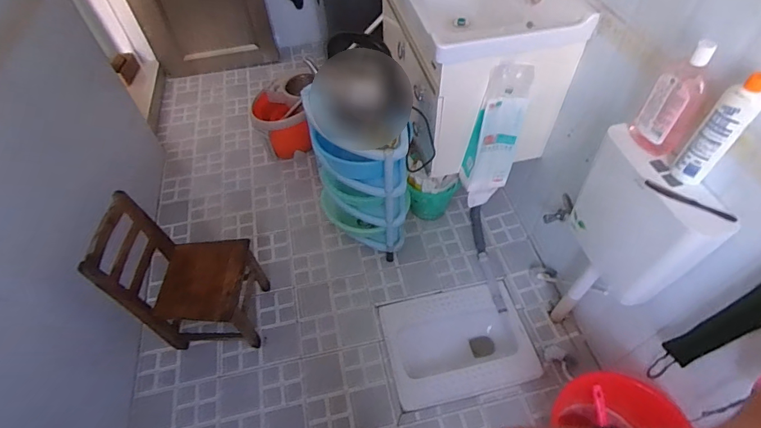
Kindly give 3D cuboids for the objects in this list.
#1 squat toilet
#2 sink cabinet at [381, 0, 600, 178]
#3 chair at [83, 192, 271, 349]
[{"bbox_3d":[0.298,0.524,1.616,0.536,0.147,0.399,-11,53,-6],"label":"squat toilet"},{"bbox_3d":[0.287,-0.629,1.517,0.462,0.502,0.854,-15,54,-8],"label":"sink cabinet"},{"bbox_3d":[-0.620,0.206,1.350,0.317,0.548,0.289,2,53,5],"label":"chair"}]

